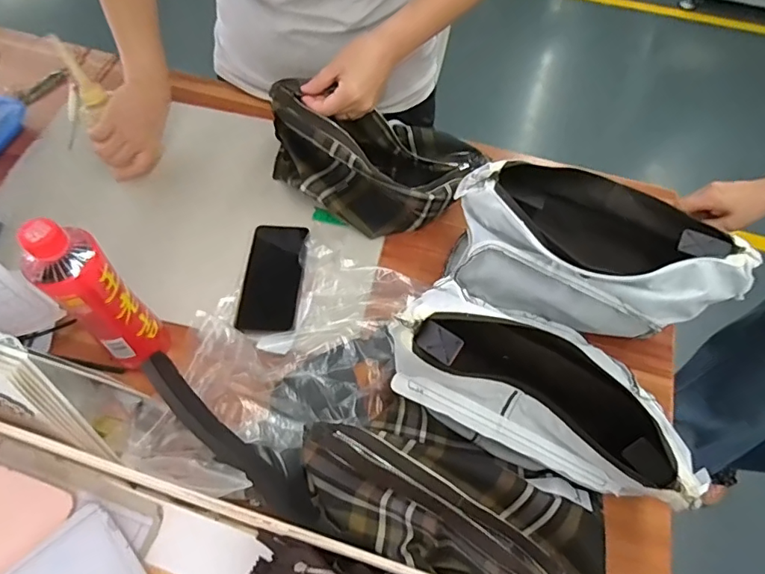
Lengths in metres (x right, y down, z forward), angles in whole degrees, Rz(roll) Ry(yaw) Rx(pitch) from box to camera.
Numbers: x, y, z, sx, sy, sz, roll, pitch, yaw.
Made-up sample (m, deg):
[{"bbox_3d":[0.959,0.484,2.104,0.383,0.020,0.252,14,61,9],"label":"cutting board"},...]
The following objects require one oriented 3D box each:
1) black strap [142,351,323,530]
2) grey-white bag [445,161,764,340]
[{"bbox_3d":[-0.160,0.147,0.501,0.251,0.032,0.038,36,64,17],"label":"black strap"},{"bbox_3d":[0.230,-0.047,0.571,0.285,0.132,0.143,20,61,9],"label":"grey-white bag"}]

